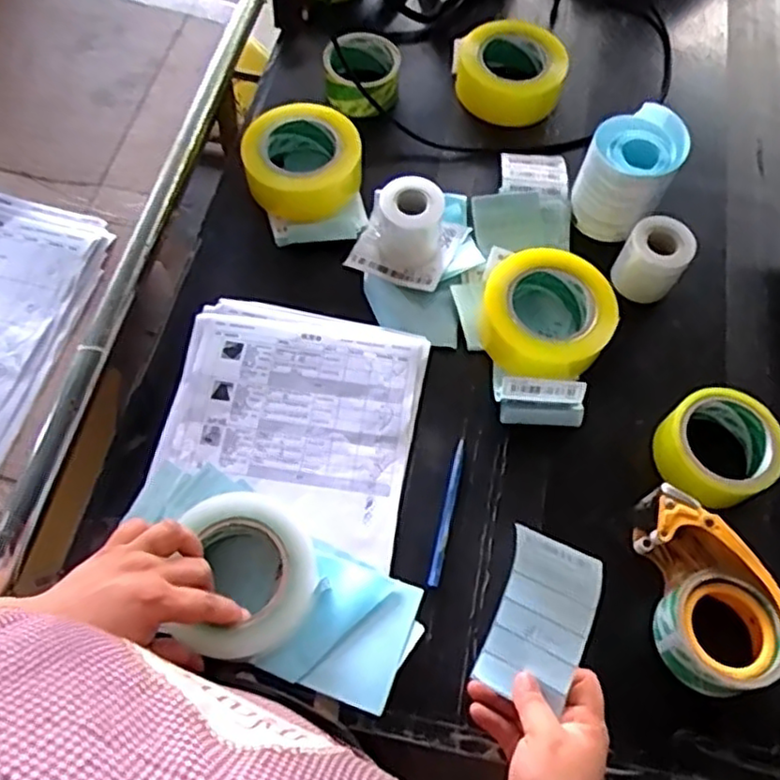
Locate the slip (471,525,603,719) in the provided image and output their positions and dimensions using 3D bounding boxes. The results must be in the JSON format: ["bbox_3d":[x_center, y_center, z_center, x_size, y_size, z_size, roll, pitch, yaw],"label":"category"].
[{"bbox_3d":[0.113,0.170,0.514,0.069,0.016,0.117,16,93,33],"label":"slip"}]

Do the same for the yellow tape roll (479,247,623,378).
[{"bbox_3d":[0.148,-0.070,0.661,0.122,0.070,0.112,1,65,-2],"label":"yellow tape roll"}]

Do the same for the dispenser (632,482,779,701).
[{"bbox_3d":[0.259,0.163,0.561,0.092,0.064,0.156,0,65,-1],"label":"dispenser"}]

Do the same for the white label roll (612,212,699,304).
[{"bbox_3d":[0.263,-0.129,0.694,0.064,0.067,0.058,31,67,12],"label":"white label roll"}]

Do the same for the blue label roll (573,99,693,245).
[{"bbox_3d":[0.251,-0.227,0.723,0.086,0.098,0.120,36,69,14],"label":"blue label roll"}]

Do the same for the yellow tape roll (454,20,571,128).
[{"bbox_3d":[0.144,-0.384,0.824,0.128,0.042,0.126,1,65,-2],"label":"yellow tape roll"}]

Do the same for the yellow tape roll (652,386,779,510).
[{"bbox_3d":[0.289,0.054,0.615,0.101,0.055,0.096,1,65,-2],"label":"yellow tape roll"}]

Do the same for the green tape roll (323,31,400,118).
[{"bbox_3d":[-0.034,-0.381,0.827,0.088,0.050,0.090,-1,65,-3],"label":"green tape roll"}]

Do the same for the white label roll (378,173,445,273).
[{"bbox_3d":[0.023,-0.171,0.705,0.062,0.071,0.062,1,65,-2],"label":"white label roll"}]

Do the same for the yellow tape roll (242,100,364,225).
[{"bbox_3d":[-0.093,-0.247,0.745,0.123,0.056,0.121,1,65,-2],"label":"yellow tape roll"}]

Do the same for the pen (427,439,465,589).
[{"bbox_3d":[0.050,0.105,0.601,0.012,0.012,0.134,14,65,4],"label":"pen"}]

